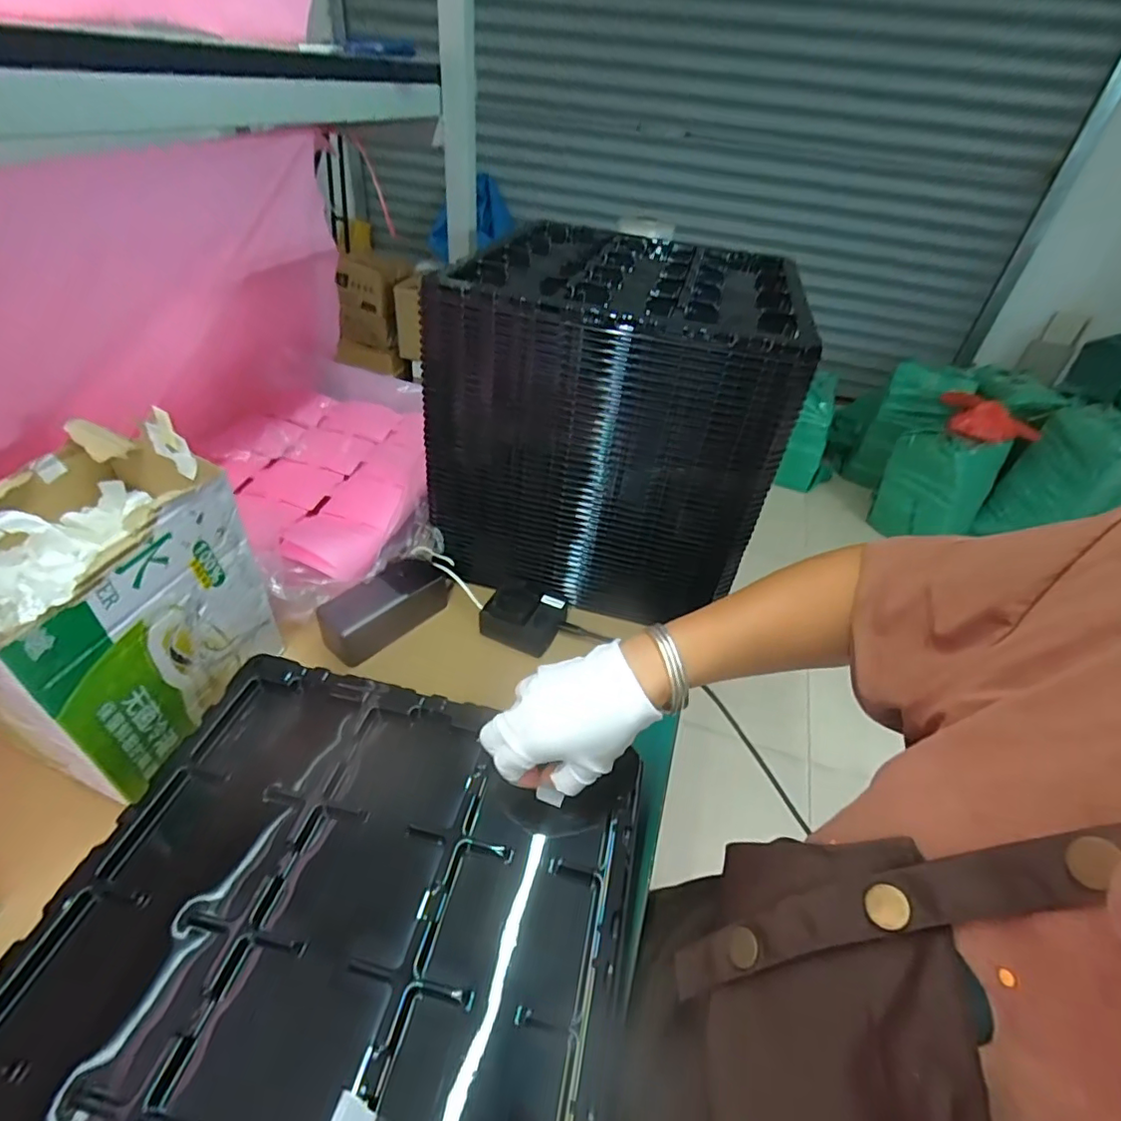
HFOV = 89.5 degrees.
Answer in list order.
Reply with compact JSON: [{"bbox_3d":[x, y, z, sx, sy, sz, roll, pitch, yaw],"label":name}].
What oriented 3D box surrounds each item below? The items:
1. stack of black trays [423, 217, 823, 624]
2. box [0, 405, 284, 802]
[{"bbox_3d":[0.061,-0.183,0.708,0.334,0.345,0.387,12,41,5],"label":"stack of black trays"},{"bbox_3d":[-0.356,0.028,0.446,0.149,0.188,0.179,19,42,13],"label":"box"}]

